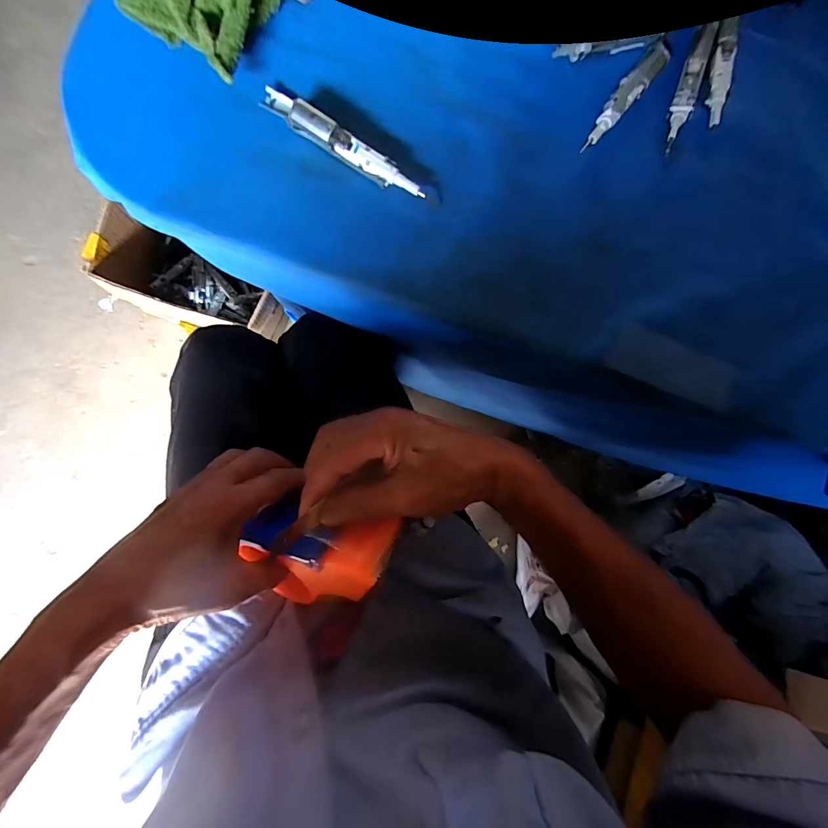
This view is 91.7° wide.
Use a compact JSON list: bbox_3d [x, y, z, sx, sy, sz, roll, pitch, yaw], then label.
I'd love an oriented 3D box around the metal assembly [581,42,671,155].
[{"bbox_3d":[0.178,-0.267,0.335,0.019,0.011,0.121,38,84,-4],"label":"metal assembly"}]

